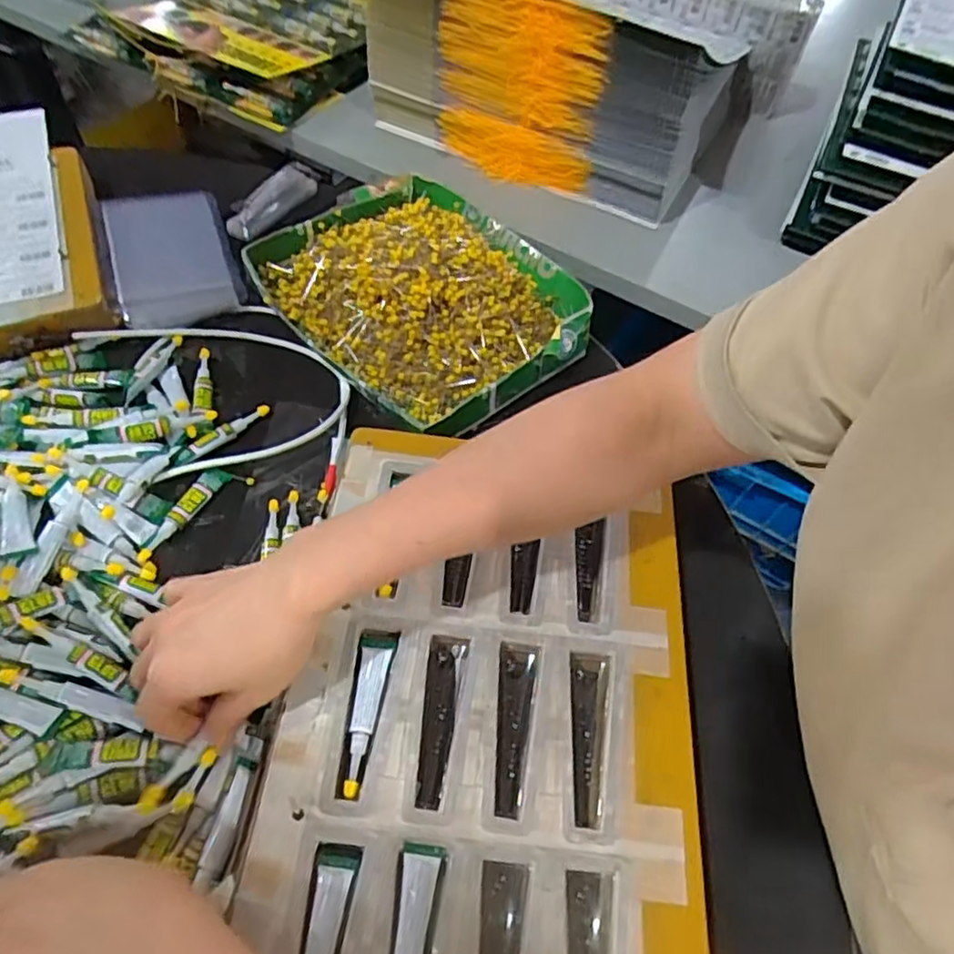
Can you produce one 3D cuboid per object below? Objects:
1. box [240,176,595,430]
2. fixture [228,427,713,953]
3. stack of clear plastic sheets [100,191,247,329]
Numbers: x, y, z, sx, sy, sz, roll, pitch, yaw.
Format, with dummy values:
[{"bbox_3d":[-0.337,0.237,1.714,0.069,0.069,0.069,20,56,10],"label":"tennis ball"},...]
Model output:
[{"bbox_3d":[-0.047,-0.166,0.577,0.221,0.046,0.268,-36,67,-25],"label":"box"},{"bbox_3d":[0.007,0.152,0.368,0.226,0.034,0.355,6,55,1],"label":"fixture"},{"bbox_3d":[-0.265,-0.194,0.582,0.095,0.036,0.144,-16,59,-15],"label":"stack of clear plastic sheets"}]

